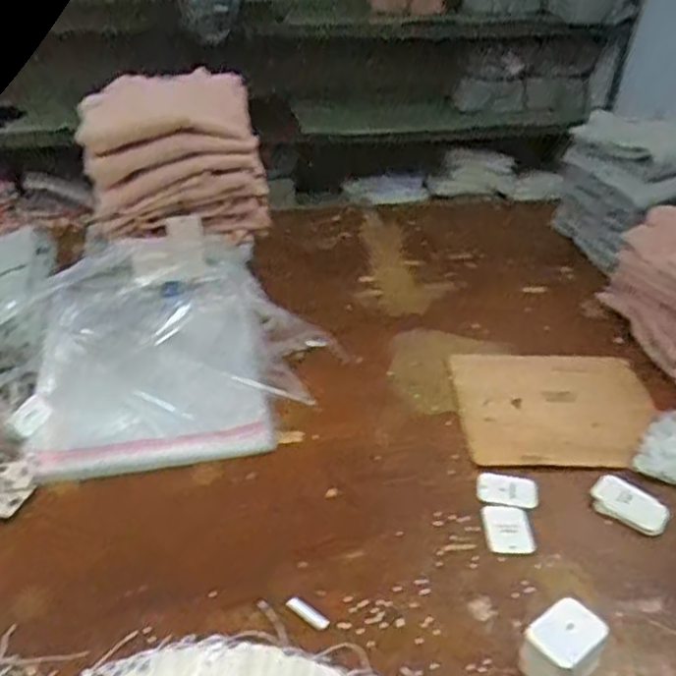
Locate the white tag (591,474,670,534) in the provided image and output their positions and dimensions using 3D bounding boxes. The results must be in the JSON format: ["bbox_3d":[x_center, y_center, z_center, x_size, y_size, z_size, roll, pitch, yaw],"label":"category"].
[{"bbox_3d":[0.356,0.203,0.879,0.089,0.008,0.061,28,41,32],"label":"white tag"}]

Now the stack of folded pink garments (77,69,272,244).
[{"bbox_3d":[-0.268,-0.308,1.198,0.273,0.198,0.245,-4,34,-10],"label":"stack of folded pink garments"}]

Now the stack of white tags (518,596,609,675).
[{"bbox_3d":[0.216,0.297,0.687,0.074,0.058,0.057,-23,42,-33],"label":"stack of white tags"}]

